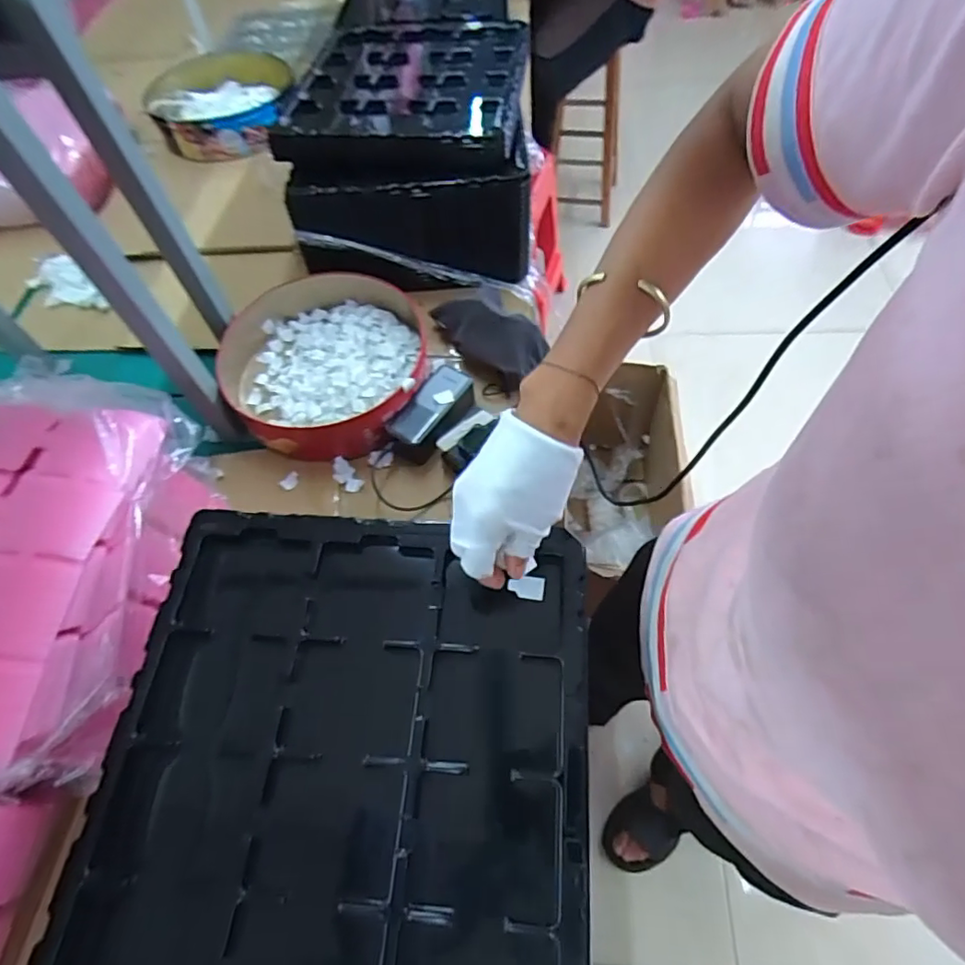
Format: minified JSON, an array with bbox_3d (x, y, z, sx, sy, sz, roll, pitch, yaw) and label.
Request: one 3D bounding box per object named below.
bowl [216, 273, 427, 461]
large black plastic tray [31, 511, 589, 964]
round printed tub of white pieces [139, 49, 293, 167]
[{"bbox_3d":[-0.224,-0.166,0.797,0.268,0.067,0.271,-2,59,3],"label":"bowl"},{"bbox_3d":[-0.097,0.194,0.399,0.330,0.016,0.359,3,59,6],"label":"large black plastic tray"},{"bbox_3d":[-0.546,-0.778,1.170,0.282,0.087,0.247,-9,59,-1],"label":"round printed tub of white pieces"}]

